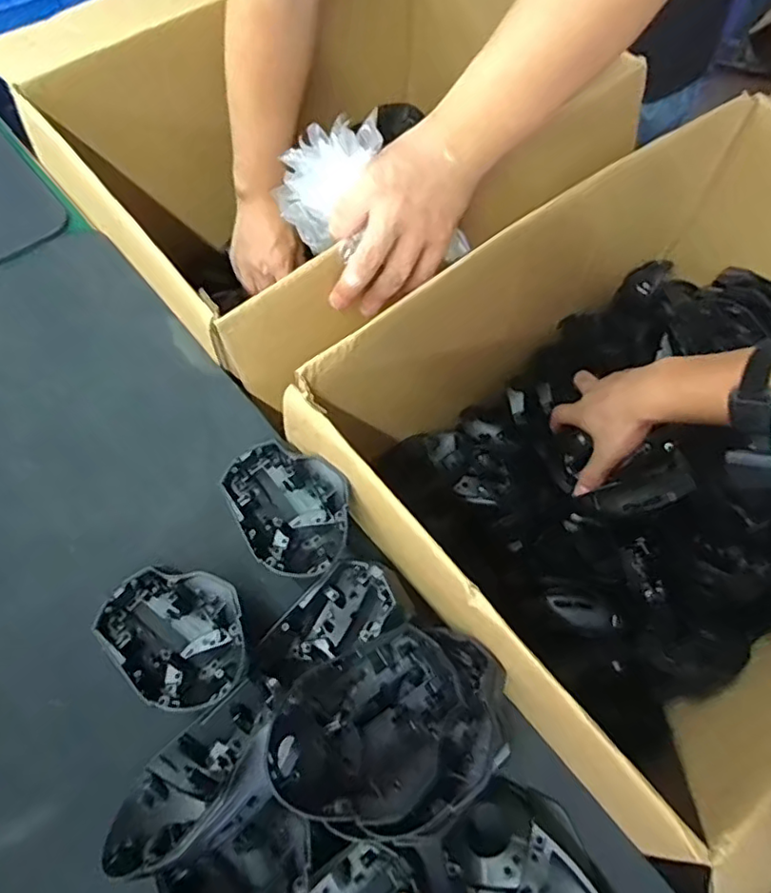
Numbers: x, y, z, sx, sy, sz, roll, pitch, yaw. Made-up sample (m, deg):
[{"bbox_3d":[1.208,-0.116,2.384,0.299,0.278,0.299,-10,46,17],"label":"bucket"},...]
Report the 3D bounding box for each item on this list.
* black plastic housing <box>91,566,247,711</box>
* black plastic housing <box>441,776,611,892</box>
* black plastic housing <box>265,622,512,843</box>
[{"bbox_3d":[-0.128,0.114,0.374,0.105,0.045,0.073,38,68,17],"label":"black plastic housing"},{"bbox_3d":[0.084,0.238,0.324,0.072,0.040,0.100,-30,67,-15],"label":"black plastic housing"},{"bbox_3d":[0.006,0.151,0.324,0.138,0.065,0.096,-17,53,-36],"label":"black plastic housing"}]

